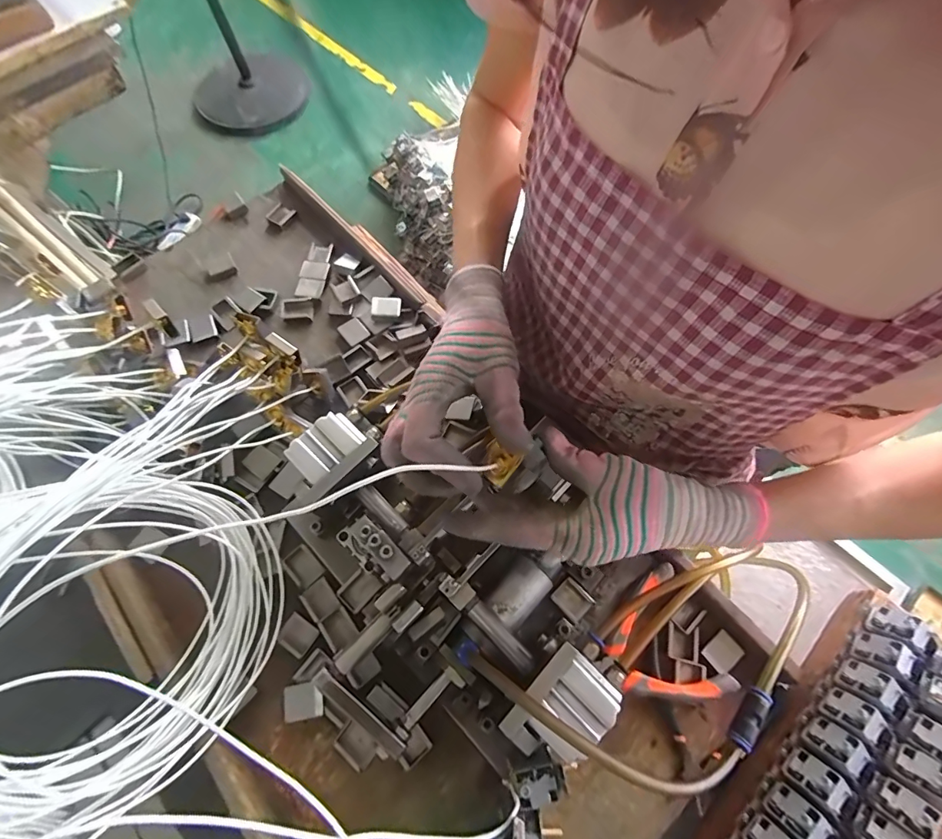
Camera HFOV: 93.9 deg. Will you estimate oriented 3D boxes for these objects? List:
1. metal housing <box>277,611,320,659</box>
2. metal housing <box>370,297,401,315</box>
[{"bbox_3d":[-0.151,0.188,0.384,0.029,0.008,0.027,34,73,13],"label":"metal housing"},{"bbox_3d":[-0.096,-0.129,0.499,0.033,0.007,0.022,0,69,1],"label":"metal housing"}]

